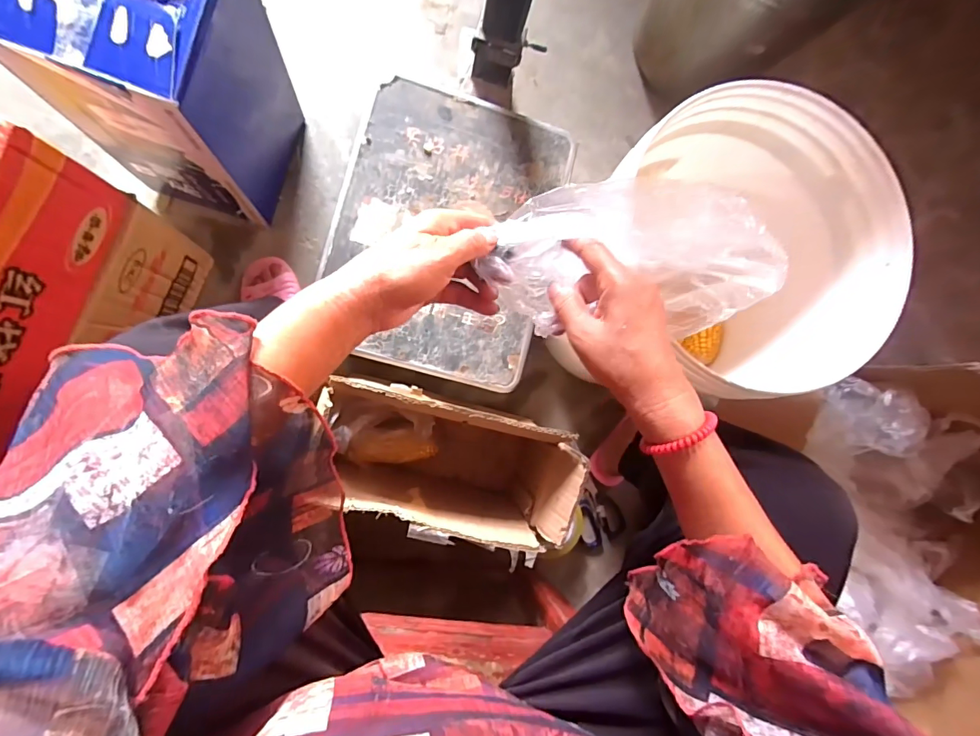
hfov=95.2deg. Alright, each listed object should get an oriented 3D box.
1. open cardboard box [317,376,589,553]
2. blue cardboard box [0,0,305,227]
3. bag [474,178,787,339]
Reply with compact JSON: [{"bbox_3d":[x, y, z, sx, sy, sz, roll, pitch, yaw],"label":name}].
[{"bbox_3d":[-0.069,0.120,0.632,0.314,0.264,0.151,17,85,-8],"label":"open cardboard box"},{"bbox_3d":[-0.368,-0.334,0.541,0.170,0.318,0.191,15,85,-9],"label":"blue cardboard box"},{"bbox_3d":[0.125,-0.080,0.353,0.232,0.070,0.107,1,87,-6],"label":"bag"}]

